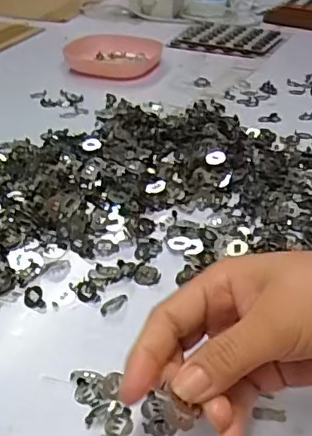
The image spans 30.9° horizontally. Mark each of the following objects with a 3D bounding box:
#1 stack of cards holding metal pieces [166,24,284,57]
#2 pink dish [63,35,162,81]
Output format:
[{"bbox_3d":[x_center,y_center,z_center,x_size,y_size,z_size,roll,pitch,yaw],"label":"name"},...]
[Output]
[{"bbox_3d":[0.122,-0.301,0.933,0.165,0.006,0.143,14,36,21],"label":"stack of cards holding metal pieces"},{"bbox_3d":[-0.064,-0.246,0.841,0.133,0.025,0.137,-1,34,0],"label":"pink dish"}]

